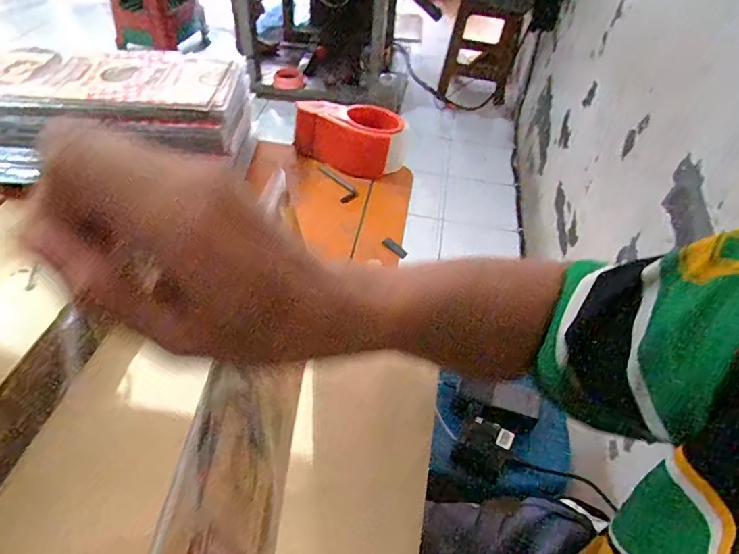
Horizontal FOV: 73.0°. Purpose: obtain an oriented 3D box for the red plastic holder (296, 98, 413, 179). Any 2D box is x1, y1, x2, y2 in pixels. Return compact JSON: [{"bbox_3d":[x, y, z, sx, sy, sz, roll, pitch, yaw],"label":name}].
[{"bbox_3d":[-0.020,-0.183,0.635,0.141,0.061,0.090,21,47,14],"label":"red plastic holder"}]

